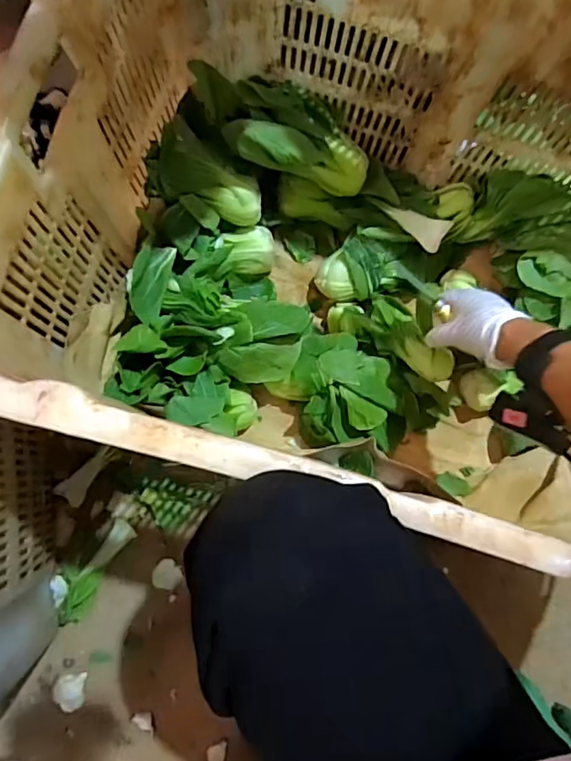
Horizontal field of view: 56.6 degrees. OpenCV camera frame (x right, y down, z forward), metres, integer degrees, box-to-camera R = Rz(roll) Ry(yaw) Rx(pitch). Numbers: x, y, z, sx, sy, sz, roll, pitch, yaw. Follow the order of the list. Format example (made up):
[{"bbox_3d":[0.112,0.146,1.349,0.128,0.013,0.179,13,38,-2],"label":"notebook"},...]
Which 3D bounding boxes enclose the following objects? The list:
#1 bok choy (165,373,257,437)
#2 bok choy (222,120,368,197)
[{"bbox_3d":[-0.071,0.027,0.592,0.036,0.148,0.074,-21,82,23],"label":"bok choy"},{"bbox_3d":[0.022,-0.261,0.607,0.176,0.048,0.053,3,80,-32],"label":"bok choy"}]

